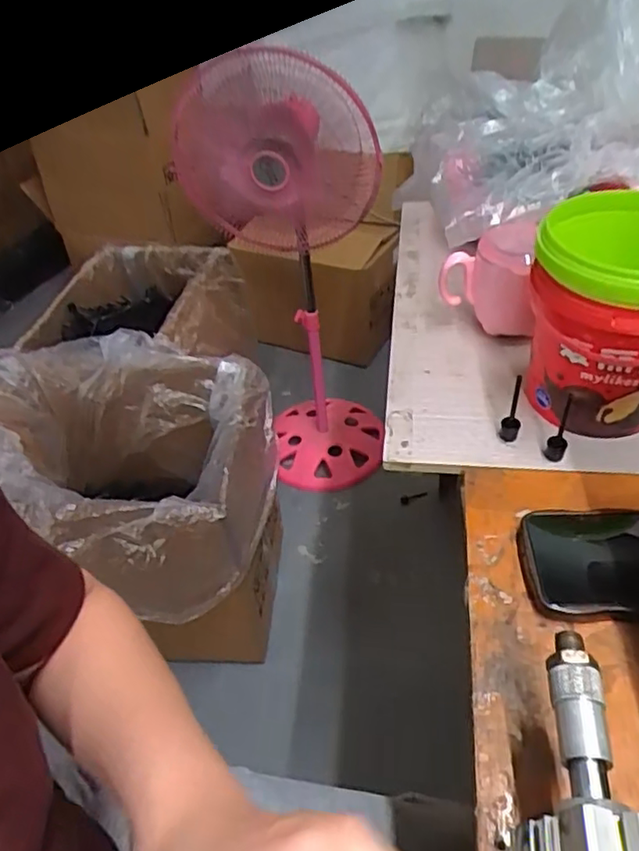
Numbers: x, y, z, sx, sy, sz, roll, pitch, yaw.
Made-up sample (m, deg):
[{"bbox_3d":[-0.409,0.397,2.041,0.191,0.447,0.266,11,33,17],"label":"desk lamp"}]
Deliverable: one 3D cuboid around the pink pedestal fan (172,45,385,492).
[{"bbox_3d":[-0.053,-0.255,1.233,0.331,0.839,0.279,-7,43,-1],"label":"pink pedestal fan"}]

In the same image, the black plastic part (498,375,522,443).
[{"bbox_3d":[0.153,-0.014,0.491,0.015,0.060,0.017,10,46,17],"label":"black plastic part"}]

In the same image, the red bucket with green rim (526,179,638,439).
[{"bbox_3d":[0.226,-0.078,0.484,0.126,0.153,0.125,10,46,17],"label":"red bucket with green rim"}]

